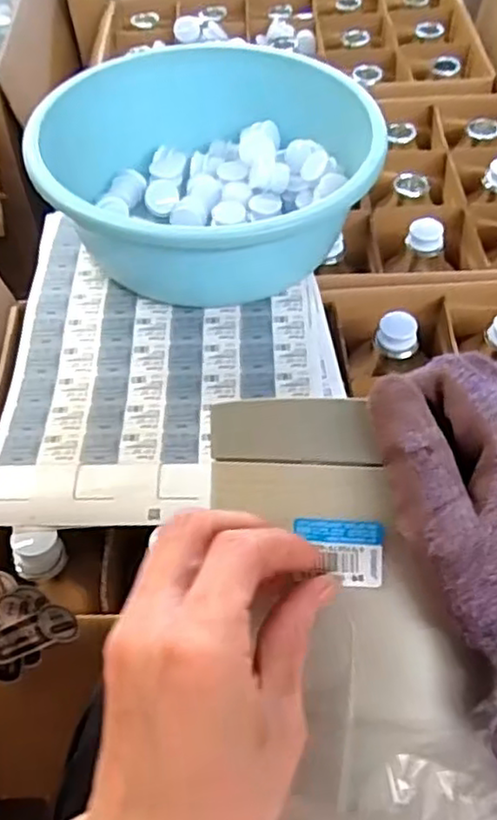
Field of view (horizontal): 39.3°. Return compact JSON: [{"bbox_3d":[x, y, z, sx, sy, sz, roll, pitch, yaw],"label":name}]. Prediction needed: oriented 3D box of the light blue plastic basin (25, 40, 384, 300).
[{"bbox_3d":[-0.055,-0.271,0.788,0.342,0.144,0.292,-24,56,-14],"label":"light blue plastic basin"}]

